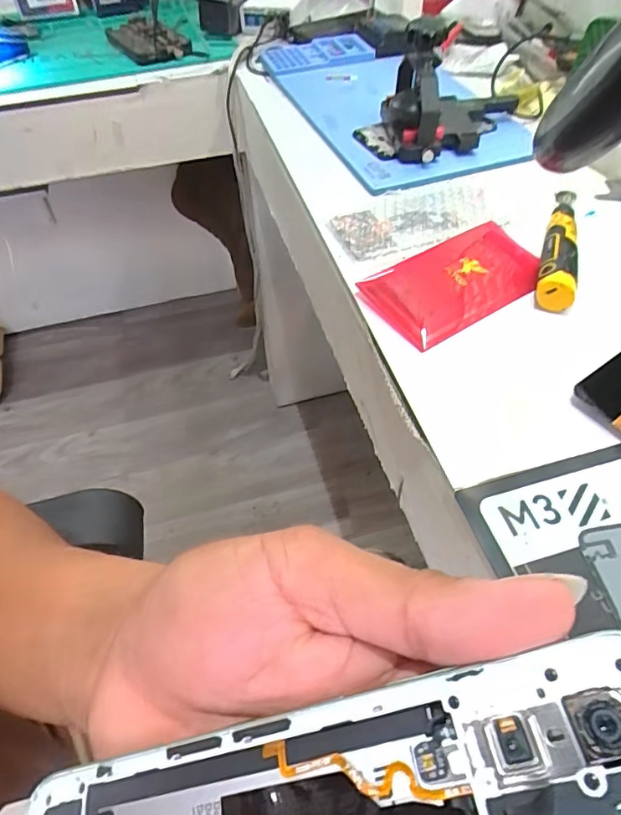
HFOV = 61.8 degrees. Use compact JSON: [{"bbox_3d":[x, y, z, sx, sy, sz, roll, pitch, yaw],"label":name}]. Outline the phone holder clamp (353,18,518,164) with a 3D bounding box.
[{"bbox_3d":[0.130,-0.329,0.539,0.154,0.111,0.102,1,52,3],"label":"phone holder clamp"}]

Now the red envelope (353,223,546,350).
[{"bbox_3d":[0.125,-0.108,0.439,0.158,0.010,0.088,-27,61,-19],"label":"red envelope"}]

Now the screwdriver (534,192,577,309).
[{"bbox_3d":[0.217,-0.148,0.454,0.029,0.027,0.162,14,54,12],"label":"screwdriver"}]

